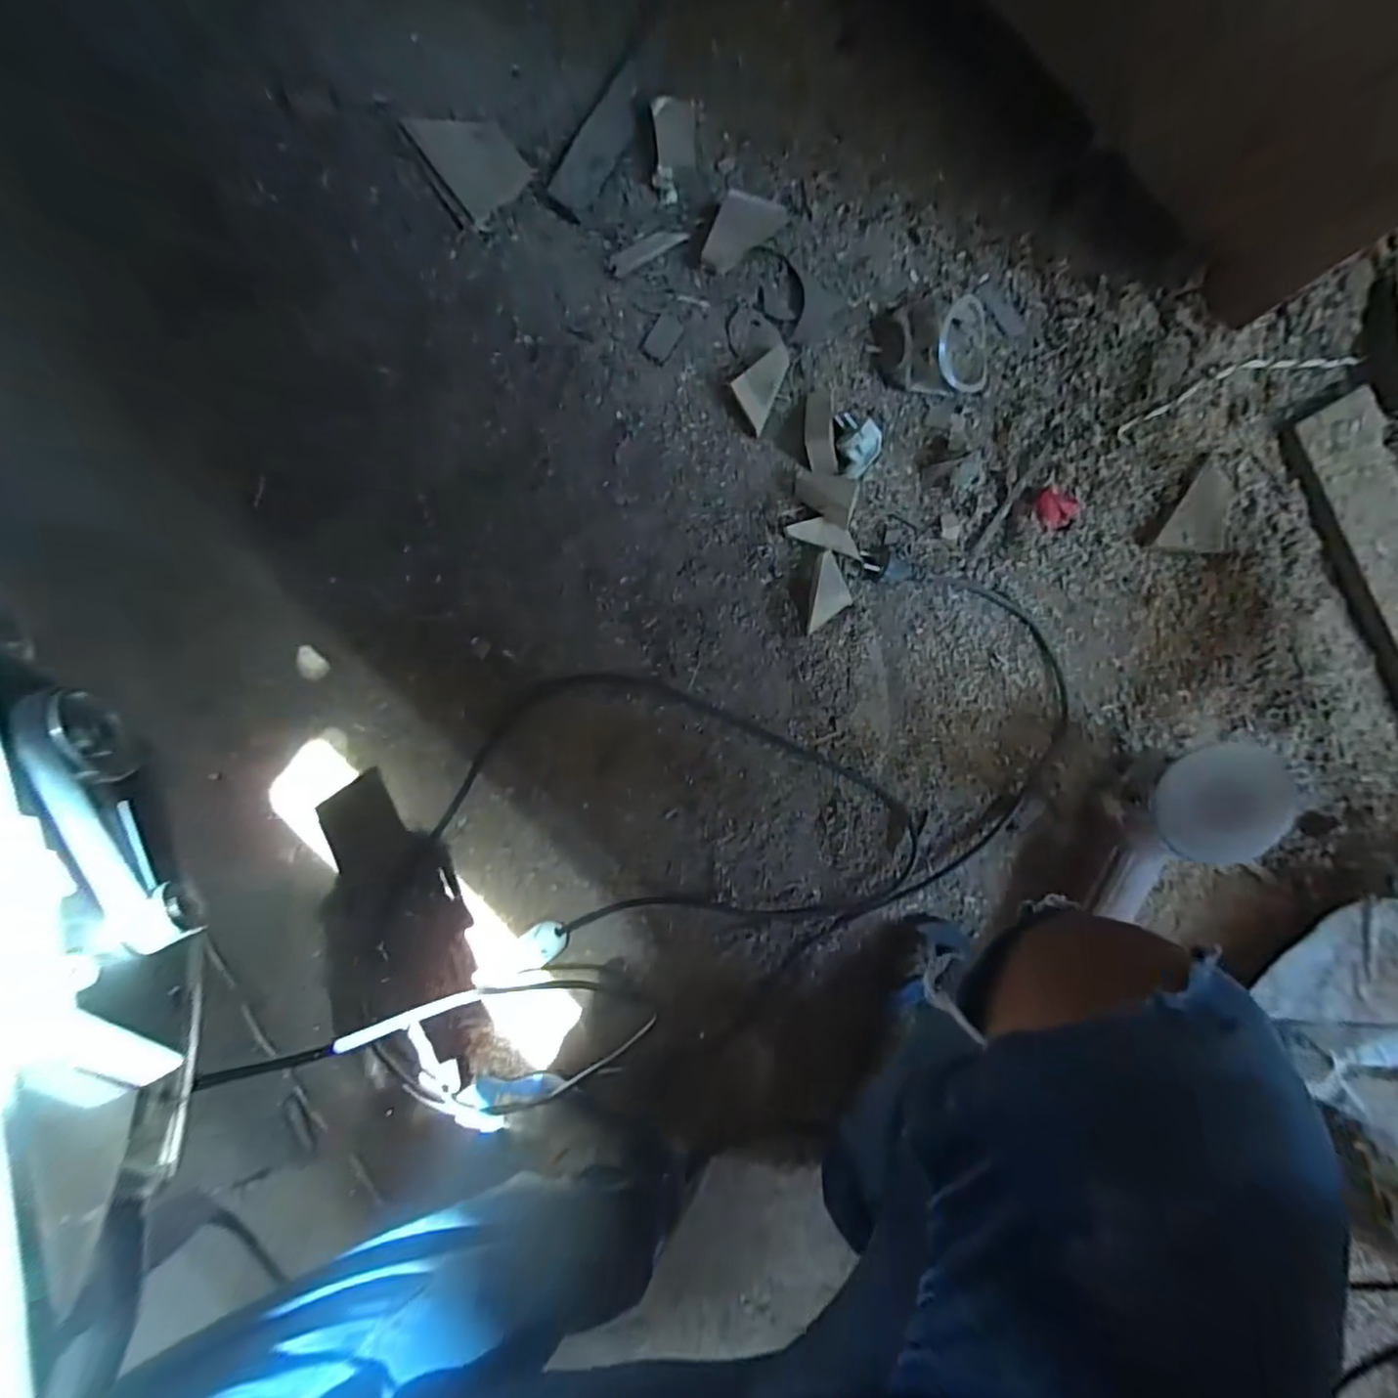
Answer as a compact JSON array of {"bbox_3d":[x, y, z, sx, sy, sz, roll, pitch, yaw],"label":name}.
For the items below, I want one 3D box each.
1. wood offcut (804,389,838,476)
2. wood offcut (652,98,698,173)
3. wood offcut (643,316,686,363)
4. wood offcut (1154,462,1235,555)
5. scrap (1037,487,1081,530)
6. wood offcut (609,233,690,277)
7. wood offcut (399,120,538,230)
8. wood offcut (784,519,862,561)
[{"bbox_3d":[0.110,-0.244,0.531,0.029,0.021,0.075,-4,95,3],"label":"wood offcut"},{"bbox_3d":[-0.020,-0.492,0.514,0.034,0.022,0.049,-5,95,3],"label":"wood offcut"},{"bbox_3d":[-0.033,-0.333,0.541,0.026,0.004,0.038,31,96,0],"label":"wood offcut"},{"bbox_3d":[0.447,-0.168,0.520,0.052,0.020,0.077,15,96,1],"label":"wood offcut"},{"bbox_3d":[0.319,-0.169,0.521,0.036,0.021,0.036,0,96,3],"label":"scrap"},{"bbox_3d":[-0.046,-0.408,0.532,0.072,0.004,0.018,-25,94,5],"label":"wood offcut"},{"bbox_3d":[-0.205,-0.488,0.526,0.067,0.005,0.105,-37,93,6],"label":"wood offcut"},{"bbox_3d":[0.116,-0.148,0.540,0.070,0.016,0.020,17,96,1],"label":"wood offcut"}]

